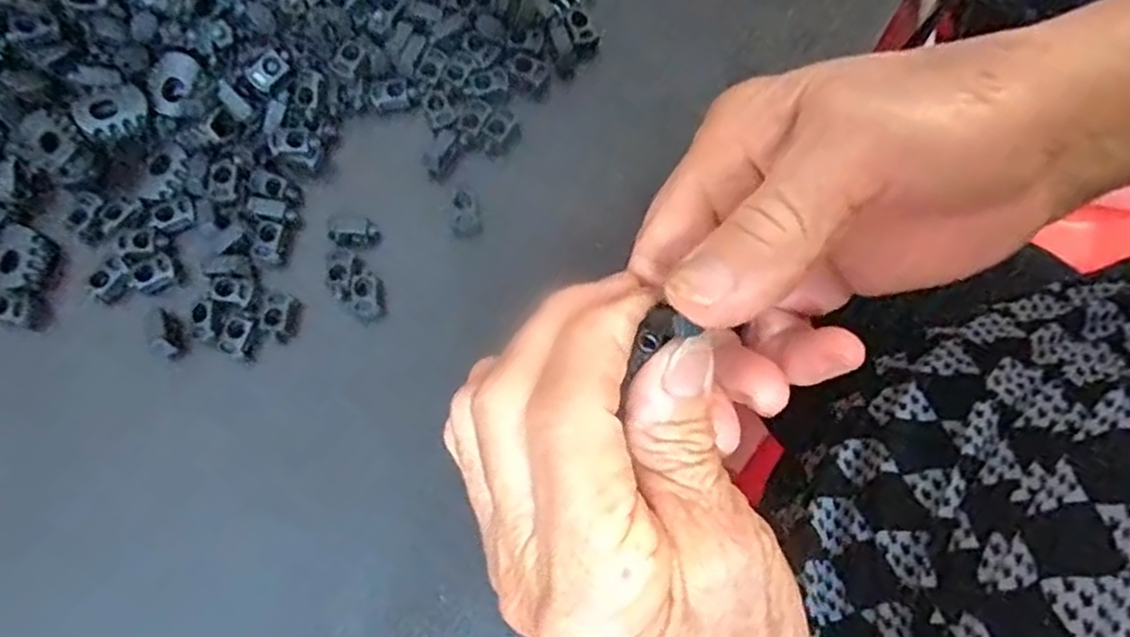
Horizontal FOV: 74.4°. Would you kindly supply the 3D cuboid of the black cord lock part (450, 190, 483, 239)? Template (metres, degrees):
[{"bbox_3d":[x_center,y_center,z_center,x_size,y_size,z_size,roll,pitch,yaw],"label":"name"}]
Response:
[{"bbox_3d":[-0.036,-0.037,0.261,0.010,0.009,0.016,-15,78,-4],"label":"black cord lock part"}]

